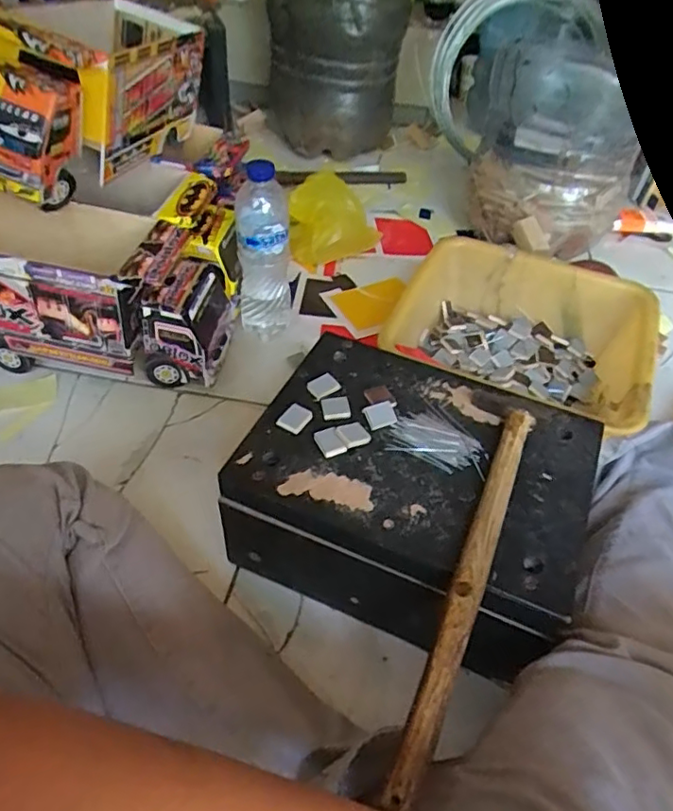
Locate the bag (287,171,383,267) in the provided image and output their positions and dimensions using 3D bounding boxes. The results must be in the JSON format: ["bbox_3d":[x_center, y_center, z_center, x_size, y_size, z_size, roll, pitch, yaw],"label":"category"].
[{"bbox_3d":[-0.011,-0.286,0.909,0.127,0.112,0.103,-32,56,-29],"label":"bag"}]

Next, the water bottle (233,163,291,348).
[{"bbox_3d":[-0.091,-0.184,0.723,0.065,0.225,0.060,-1,46,-5],"label":"water bottle"}]

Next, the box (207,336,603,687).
[{"bbox_3d":[0.064,0.084,0.533,0.281,0.147,0.217,19,48,14],"label":"box"}]

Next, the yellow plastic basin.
[{"bbox_3d":[0.210,-0.068,0.682,0.273,0.096,0.262,21,49,16],"label":"yellow plastic basin"}]

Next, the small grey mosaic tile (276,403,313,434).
[{"bbox_3d":[-0.036,0.011,0.503,0.022,0.009,0.025,27,50,20],"label":"small grey mosaic tile"}]

